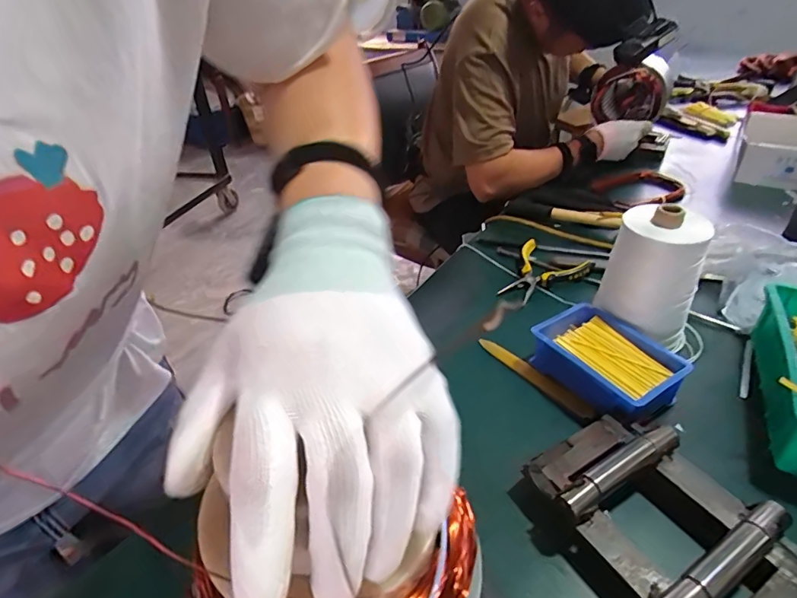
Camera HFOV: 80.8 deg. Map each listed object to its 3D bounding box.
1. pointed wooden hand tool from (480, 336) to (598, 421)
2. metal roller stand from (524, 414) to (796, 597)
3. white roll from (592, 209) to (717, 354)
[{"bbox_3d":[0.159,0.090,0.559,0.020,0.007,0.158,-27,41,-27],"label":"pointed wooden hand tool"},{"bbox_3d":[0.216,0.182,0.386,0.135,0.050,0.190,-20,38,-20],"label":"metal roller stand"},{"bbox_3d":[0.294,-0.020,0.554,0.087,0.162,0.090,-3,36,2],"label":"white roll"}]

